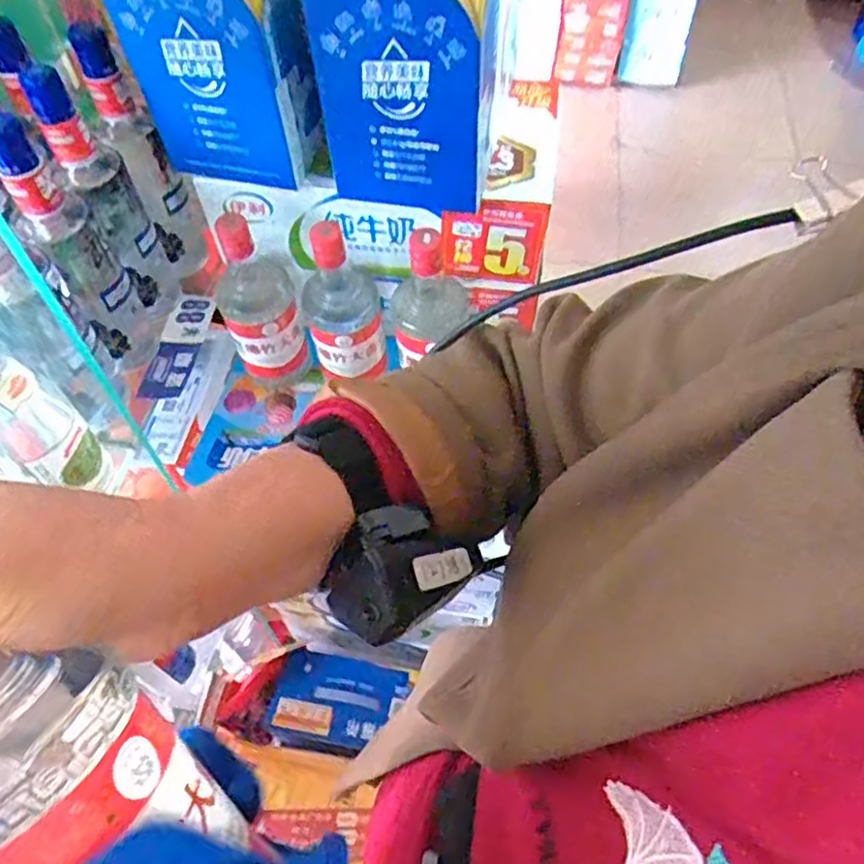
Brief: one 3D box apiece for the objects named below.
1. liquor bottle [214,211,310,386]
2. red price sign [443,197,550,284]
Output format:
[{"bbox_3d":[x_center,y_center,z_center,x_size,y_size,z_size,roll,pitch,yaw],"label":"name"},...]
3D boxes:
[{"bbox_3d":[-0.182,-0.135,0.720,0.080,0.215,0.083,-16,57,-10],"label":"liquor bottle"},{"bbox_3d":[0.062,-0.188,0.684,0.098,0.099,0.012,1,56,2],"label":"red price sign"}]

